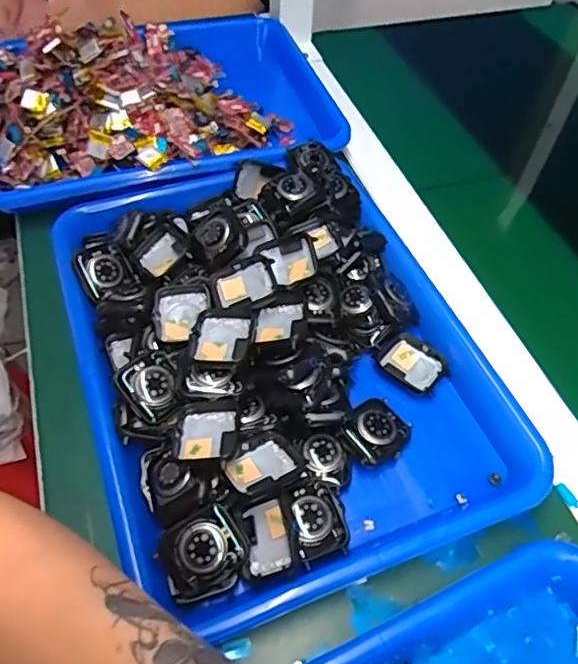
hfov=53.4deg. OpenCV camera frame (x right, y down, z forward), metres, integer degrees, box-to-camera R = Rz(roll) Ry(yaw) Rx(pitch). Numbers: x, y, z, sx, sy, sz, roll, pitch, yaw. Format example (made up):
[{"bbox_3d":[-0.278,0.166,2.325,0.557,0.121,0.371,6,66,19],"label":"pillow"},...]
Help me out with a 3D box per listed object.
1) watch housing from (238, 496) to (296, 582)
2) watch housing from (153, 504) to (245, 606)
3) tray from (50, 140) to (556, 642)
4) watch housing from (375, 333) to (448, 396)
[{"bbox_3d":[-0.012,0.111,0.312,0.031,0.011,0.040,-22,57,17],"label":"watch housing"},{"bbox_3d":[-0.045,0.118,0.306,0.044,0.013,0.043,-23,81,-10],"label":"watch housing"},{"bbox_3d":[-0.010,-0.002,0.389,0.255,0.052,0.331,-18,56,-14],"label":"tray"},{"bbox_3d":[0.086,0.021,0.402,0.044,0.010,0.035,35,60,21],"label":"watch housing"}]

